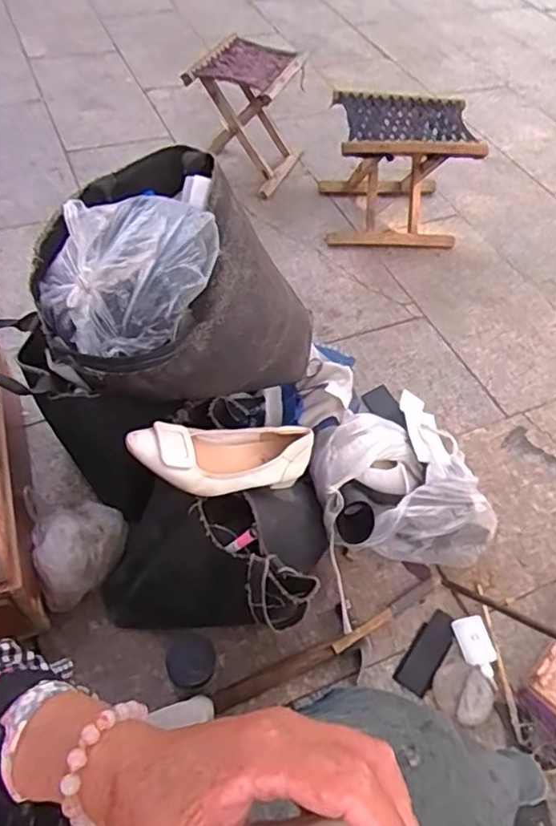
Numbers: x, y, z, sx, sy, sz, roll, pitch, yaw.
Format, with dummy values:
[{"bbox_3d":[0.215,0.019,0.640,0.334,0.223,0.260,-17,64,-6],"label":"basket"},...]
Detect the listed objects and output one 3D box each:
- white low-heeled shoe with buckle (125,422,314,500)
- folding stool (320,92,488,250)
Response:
[{"bbox_3d":[-0.069,0.049,0.742,0.233,0.073,0.087,3,47,-31],"label":"white low-heeled shoe with buckle"},{"bbox_3d":[0.275,-0.582,1.403,0.324,0.273,0.270,9,53,2],"label":"folding stool"}]

